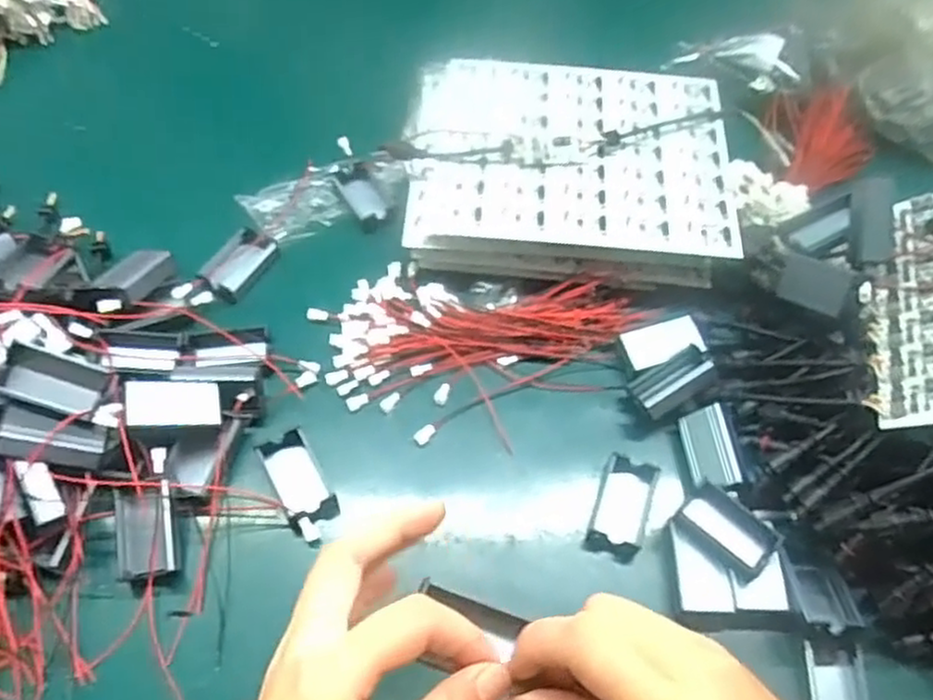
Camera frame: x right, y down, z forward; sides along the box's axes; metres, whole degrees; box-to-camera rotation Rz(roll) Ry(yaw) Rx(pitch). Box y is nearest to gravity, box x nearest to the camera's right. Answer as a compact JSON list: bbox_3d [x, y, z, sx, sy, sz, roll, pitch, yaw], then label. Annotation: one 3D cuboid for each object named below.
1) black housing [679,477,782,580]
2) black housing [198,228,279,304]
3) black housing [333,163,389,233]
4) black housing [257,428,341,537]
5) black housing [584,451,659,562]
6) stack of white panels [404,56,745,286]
[{"bbox_3d":[0.144,0.100,0.405,0.031,0.019,0.051,-37,70,-22],"label":"black housing"},{"bbox_3d":[-0.157,-0.060,0.504,0.032,0.012,0.056,26,62,10],"label":"black housing"},{"bbox_3d":[-0.077,-0.117,0.543,0.029,0.015,0.062,-22,65,-15],"label":"black housing"},{"bbox_3d":[-0.097,0.077,0.426,0.028,0.013,0.057,-25,66,-17],"label":"black housing"},{"bbox_3d":[0.092,0.092,0.426,0.031,0.017,0.055,20,61,7],"label":"black housing"},{"bbox_3d":[0.073,-0.129,0.529,0.219,0.048,0.174,5,61,-2],"label":"stack of white panels"}]

